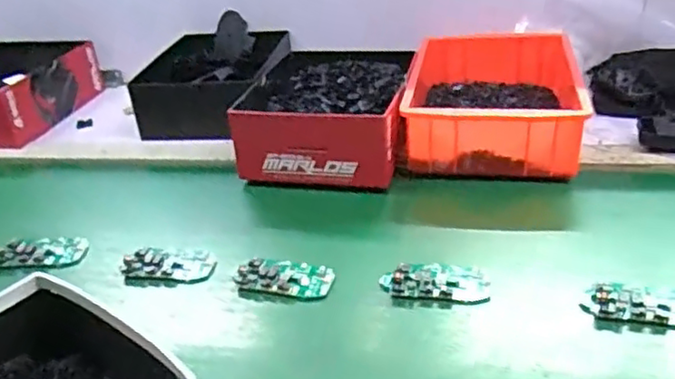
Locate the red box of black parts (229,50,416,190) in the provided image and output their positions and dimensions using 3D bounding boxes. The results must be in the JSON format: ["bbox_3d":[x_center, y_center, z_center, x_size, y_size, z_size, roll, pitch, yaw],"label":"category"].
[{"bbox_3d":[-0.009,-0.096,0.809,0.197,0.089,0.219,3,33,14],"label":"red box of black parts"}]

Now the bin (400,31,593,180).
[{"bbox_3d":[0.197,-0.119,0.822,0.202,0.089,0.289,1,32,11],"label":"bin"}]

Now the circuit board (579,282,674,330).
[{"bbox_3d":[0.261,0.098,0.537,0.093,0.016,0.044,4,33,15],"label":"circuit board"}]

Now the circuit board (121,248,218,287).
[{"bbox_3d":[-0.169,0.074,0.637,0.089,0.013,0.048,-3,32,5],"label":"circuit board"}]

